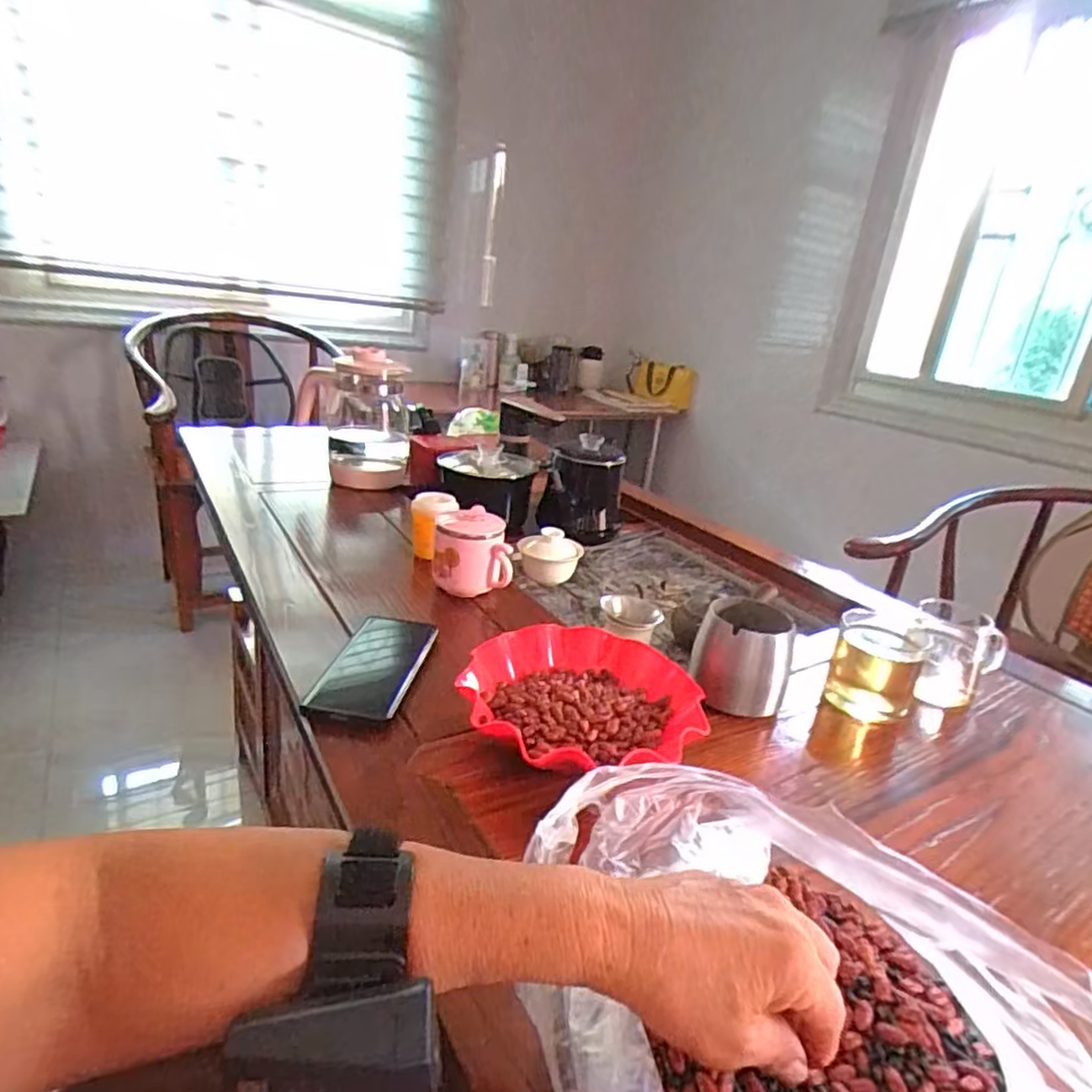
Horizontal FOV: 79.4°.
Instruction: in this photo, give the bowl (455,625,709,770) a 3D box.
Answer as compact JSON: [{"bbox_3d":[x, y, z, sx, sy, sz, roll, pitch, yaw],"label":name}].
[{"bbox_3d":[0.025,0.132,0.540,0.188,0.053,0.170,-6,25,-30],"label":"bowl"}]

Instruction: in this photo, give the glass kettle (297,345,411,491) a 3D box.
[{"bbox_3d":[-0.317,-0.219,1.093,0.175,0.215,0.136,0,22,-17],"label":"glass kettle"}]

